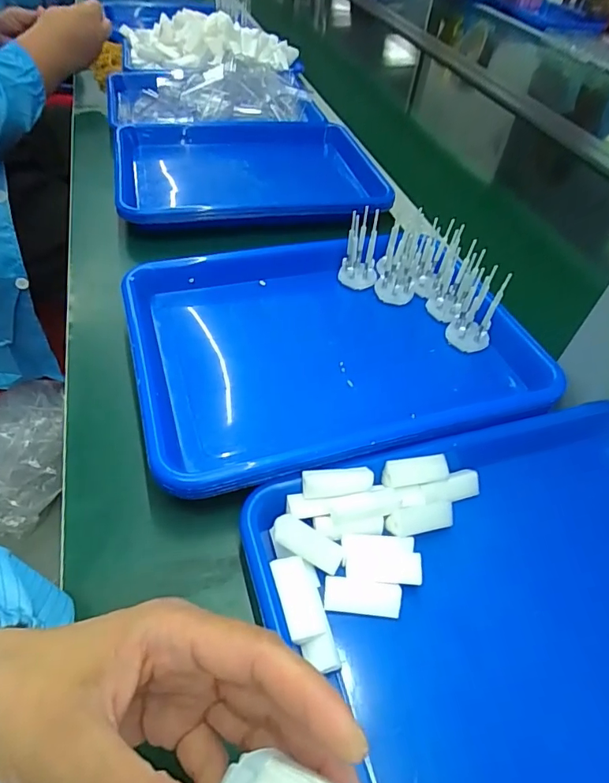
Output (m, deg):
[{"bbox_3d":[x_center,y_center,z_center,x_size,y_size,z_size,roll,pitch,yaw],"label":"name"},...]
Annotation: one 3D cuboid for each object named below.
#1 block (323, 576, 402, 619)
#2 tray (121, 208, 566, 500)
[{"bbox_3d":[0.036,0.127,0.297,0.046,0.010,0.019,8,48,0],"label":"block"},{"bbox_3d":[0.024,-0.050,0.415,0.320,0.057,0.245,-12,51,-17],"label":"tray"}]

